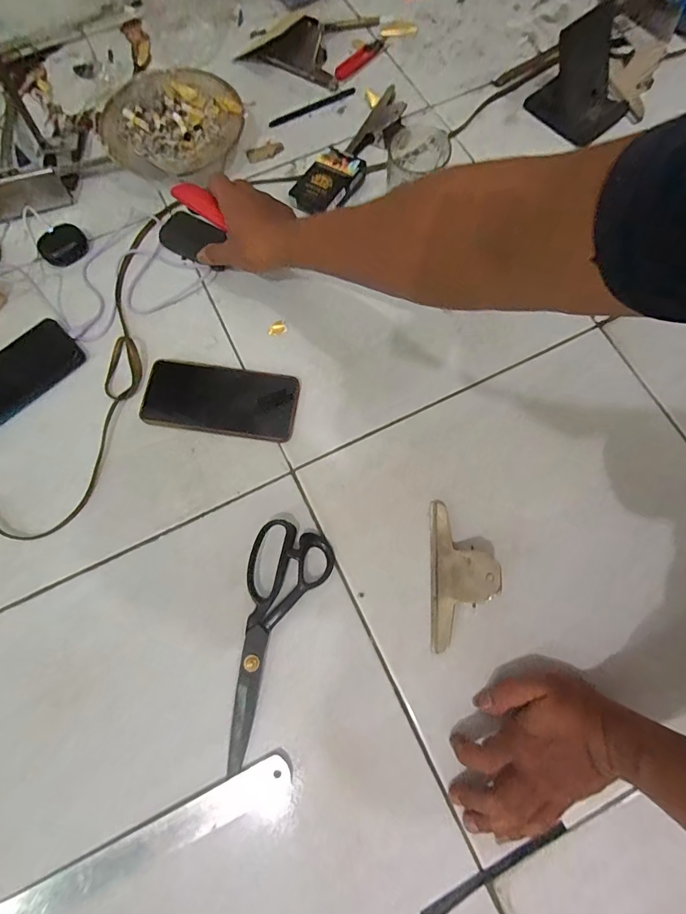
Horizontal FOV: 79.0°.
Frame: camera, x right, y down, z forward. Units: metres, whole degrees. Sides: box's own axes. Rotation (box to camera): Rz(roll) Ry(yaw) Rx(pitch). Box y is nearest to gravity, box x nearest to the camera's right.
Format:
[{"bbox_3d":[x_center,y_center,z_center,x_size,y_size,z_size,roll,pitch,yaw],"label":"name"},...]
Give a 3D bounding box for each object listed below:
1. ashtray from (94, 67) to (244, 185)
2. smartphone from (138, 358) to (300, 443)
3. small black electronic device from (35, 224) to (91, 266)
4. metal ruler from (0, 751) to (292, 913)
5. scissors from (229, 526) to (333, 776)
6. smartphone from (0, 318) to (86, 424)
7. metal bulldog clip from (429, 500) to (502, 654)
[{"bbox_3d":[-0.218,-0.427,0.551,0.177,0.049,0.170,14,75,4],"label":"ashtray"},{"bbox_3d":[-0.138,-0.066,0.469,0.168,0.013,0.080,8,75,3],"label":"smartphone"},{"bbox_3d":[-0.352,-0.266,0.522,0.056,0.023,0.038,-28,76,-7],"label":"small black electronic device"},{"bbox_3d":[-0.315,0.396,0.343,0.578,0.009,0.034,-23,76,-6],"label":"metal ruler"},{"bbox_3d":[-0.082,0.171,0.400,0.078,0.016,0.216,22,76,6],"label":"scissors"},{"bbox_3d":[-0.387,-0.087,0.482,0.079,0.013,0.169,42,79,11],"label":"smartphone"},{"bbox_3d":[0.117,0.113,0.403,0.058,0.035,0.140,1,75,1],"label":"metal bulldog clip"}]

